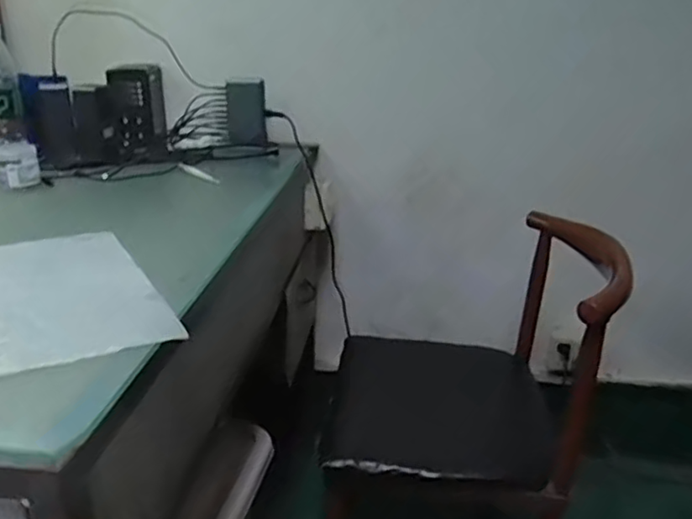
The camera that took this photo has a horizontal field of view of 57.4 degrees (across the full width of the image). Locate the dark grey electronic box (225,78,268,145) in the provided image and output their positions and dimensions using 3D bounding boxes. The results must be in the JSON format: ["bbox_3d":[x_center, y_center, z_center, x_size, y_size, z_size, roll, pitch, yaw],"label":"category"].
[{"bbox_3d":[-0.189,-0.285,1.215,0.074,0.116,0.022,0,27,-8],"label":"dark grey electronic box"}]

